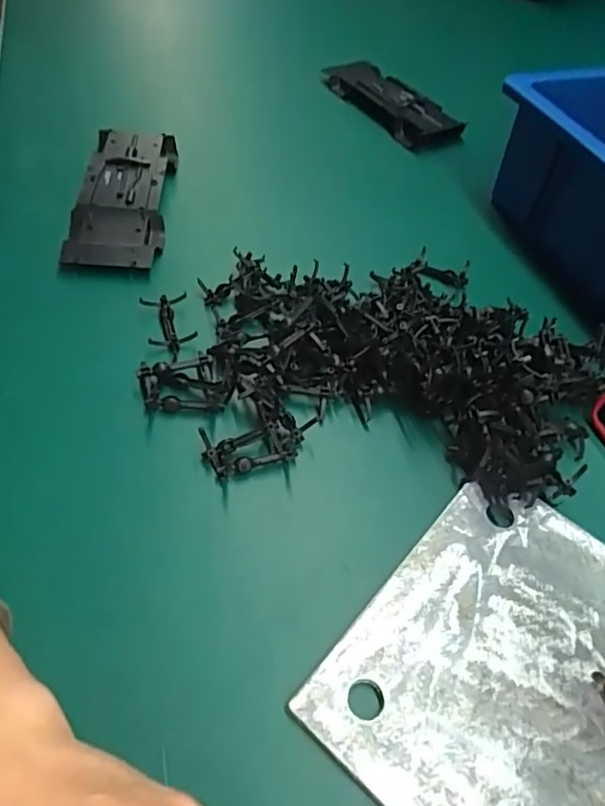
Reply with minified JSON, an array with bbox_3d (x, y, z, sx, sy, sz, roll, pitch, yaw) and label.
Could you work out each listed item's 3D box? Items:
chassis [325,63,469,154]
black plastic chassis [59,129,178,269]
[{"bbox_3d":[0.104,-0.355,0.679,0.074,0.030,0.193,-26,59,-23],"label":"chassis"},{"bbox_3d":[-0.158,-0.186,0.503,0.074,0.023,0.185,1,53,-5],"label":"black plastic chassis"}]

